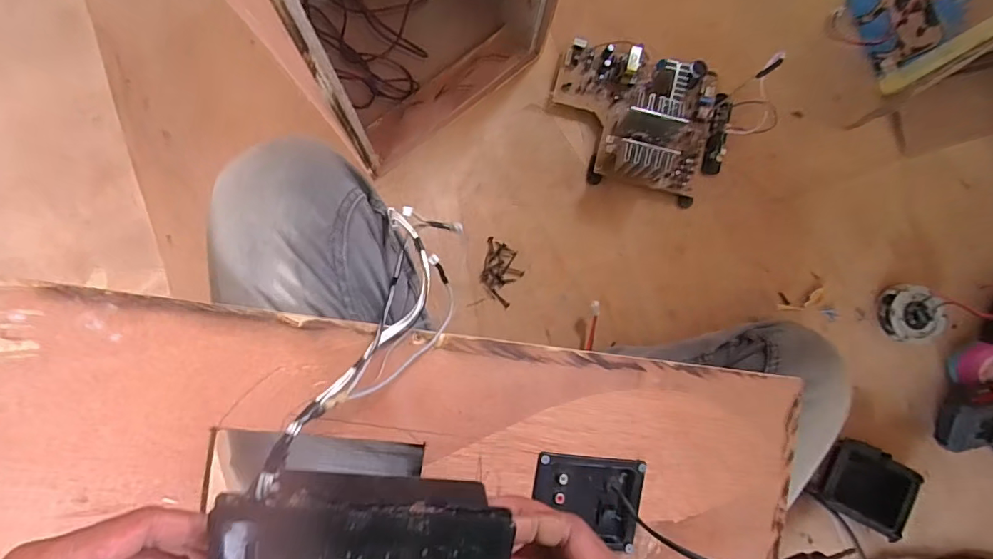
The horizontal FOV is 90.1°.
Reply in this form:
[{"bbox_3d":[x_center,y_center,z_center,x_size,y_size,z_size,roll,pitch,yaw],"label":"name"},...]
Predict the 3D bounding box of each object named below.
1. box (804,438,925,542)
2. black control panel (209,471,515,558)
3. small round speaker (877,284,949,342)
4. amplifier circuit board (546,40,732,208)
[{"bbox_3d":[0.430,0.240,0.577,0.101,0.030,0.084,27,83,1],"label":"box"},{"bbox_3d":[-0.078,0.174,0.294,0.162,0.018,0.121,7,100,-7],"label":"black control panel"},{"bbox_3d":[0.497,0.039,0.589,0.064,0.029,0.065,0,83,-3],"label":"small round speaker"},{"bbox_3d":[0.176,-0.200,0.583,0.221,0.077,0.172,15,83,-1],"label":"amplifier circuit board"}]

